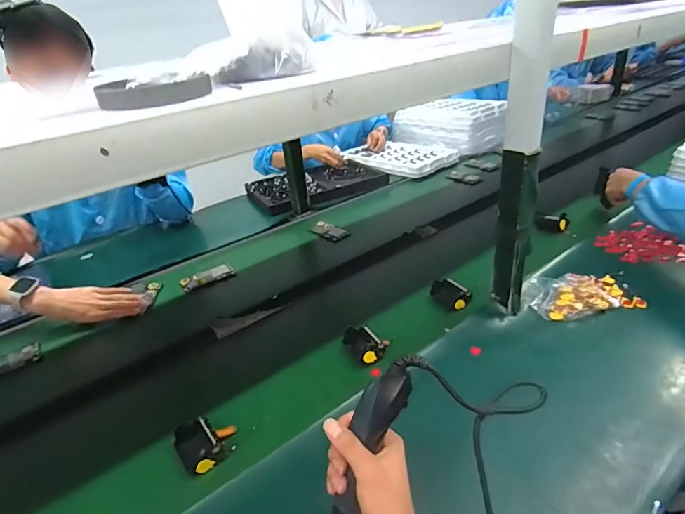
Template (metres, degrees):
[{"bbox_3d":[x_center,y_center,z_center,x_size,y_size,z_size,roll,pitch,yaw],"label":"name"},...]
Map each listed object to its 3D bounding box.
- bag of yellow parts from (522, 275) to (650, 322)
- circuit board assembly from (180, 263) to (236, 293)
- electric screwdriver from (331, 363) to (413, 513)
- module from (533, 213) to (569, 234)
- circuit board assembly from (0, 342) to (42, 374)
[{"bbox_3d":[0.456,0.061,0.825,0.220,0.045,0.115,-7,29,-4],"label":"bag of yellow parts"},{"bbox_3d":[-0.326,0.048,1.030,0.126,0.022,0.040,-17,31,-20],"label":"circuit board assembly"},{"bbox_3d":[0.021,0.210,0.447,0.032,0.227,0.038,4,21,-39],"label":"electric screwdriver"},{"bbox_3d":[0.533,-0.094,1.096,0.090,0.035,0.048,20,38,38],"label":"module"},{"bbox_3d":[-0.657,0.210,0.820,0.130,0.023,0.041,-24,34,-31],"label":"circuit board assembly"}]

